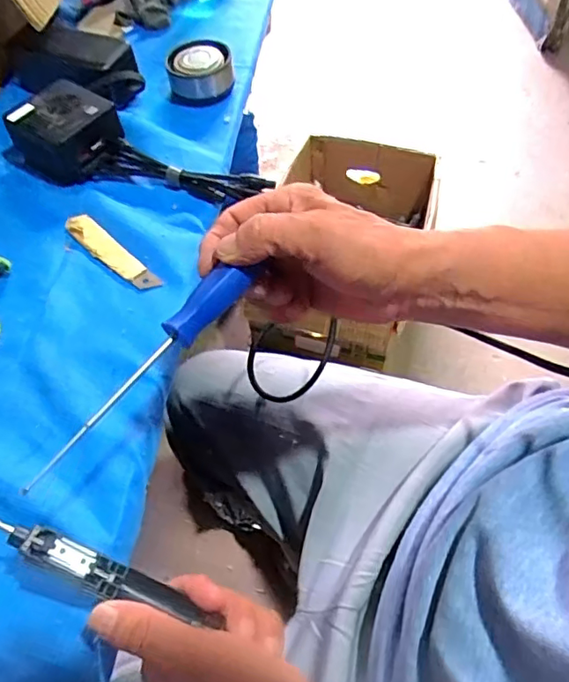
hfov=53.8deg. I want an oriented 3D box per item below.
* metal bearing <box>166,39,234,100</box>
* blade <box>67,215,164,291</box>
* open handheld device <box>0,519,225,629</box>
[{"bbox_3d":[-0.087,-0.283,0.583,0.065,0.034,0.074,-7,58,-4],"label":"metal bearing"},{"bbox_3d":[-0.146,-0.075,0.469,0.022,0.005,0.109,-40,65,-22],"label":"blade"},{"bbox_3d":[-0.104,0.122,0.302,0.144,0.010,0.017,28,60,-8],"label":"open handheld device"}]

